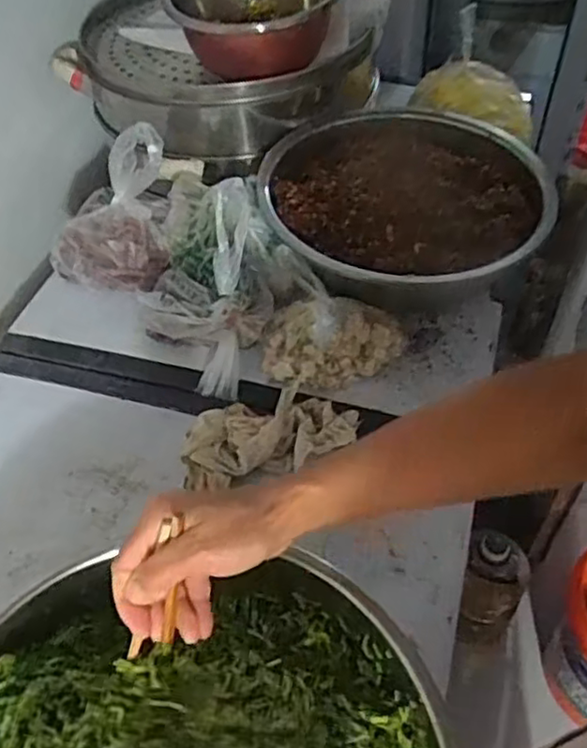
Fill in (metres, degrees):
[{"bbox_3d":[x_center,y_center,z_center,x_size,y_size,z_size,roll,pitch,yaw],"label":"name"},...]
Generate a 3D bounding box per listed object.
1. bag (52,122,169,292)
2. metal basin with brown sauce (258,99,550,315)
[{"bbox_3d":[-0.242,-0.212,0.877,0.156,0.185,0.119,20,54,20],"label":"bag"},{"bbox_3d":[0.153,-0.229,0.934,0.378,0.098,0.413,-2,50,2],"label":"metal basin with brown sauce"}]

